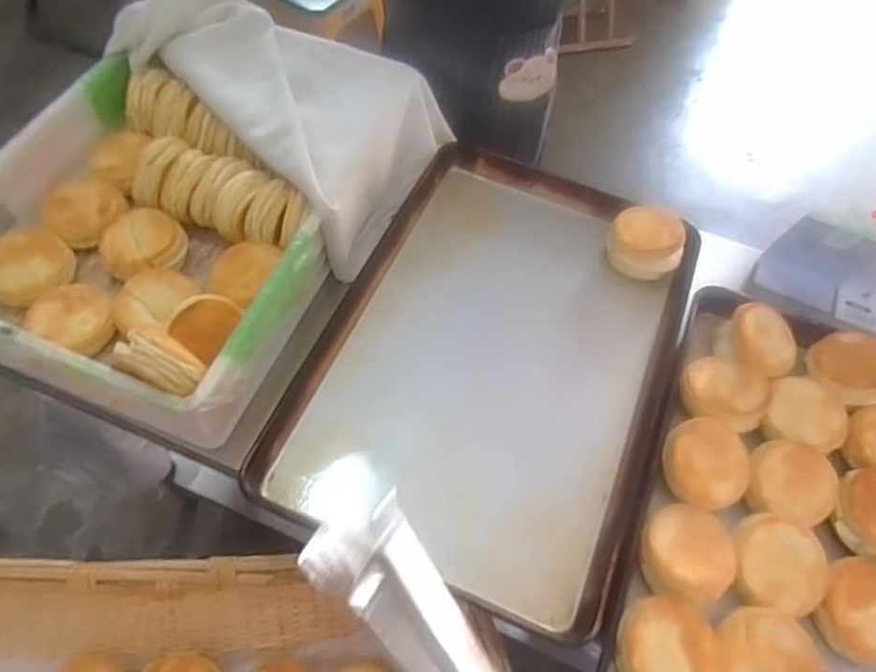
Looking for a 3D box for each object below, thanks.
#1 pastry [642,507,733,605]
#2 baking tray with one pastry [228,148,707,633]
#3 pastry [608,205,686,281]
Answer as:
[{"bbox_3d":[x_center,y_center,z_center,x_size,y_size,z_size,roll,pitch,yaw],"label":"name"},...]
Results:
[{"bbox_3d":[0.263,0.227,0.676,0.097,0.038,0.107,7,59,1],"label":"pastry"},{"bbox_3d":[0.077,0.002,0.810,0.416,0.056,0.603,21,64,8],"label":"baking tray with one pastry"},{"bbox_3d":[0.285,-0.128,0.881,0.104,0.044,0.104,27,61,13],"label":"pastry"}]

